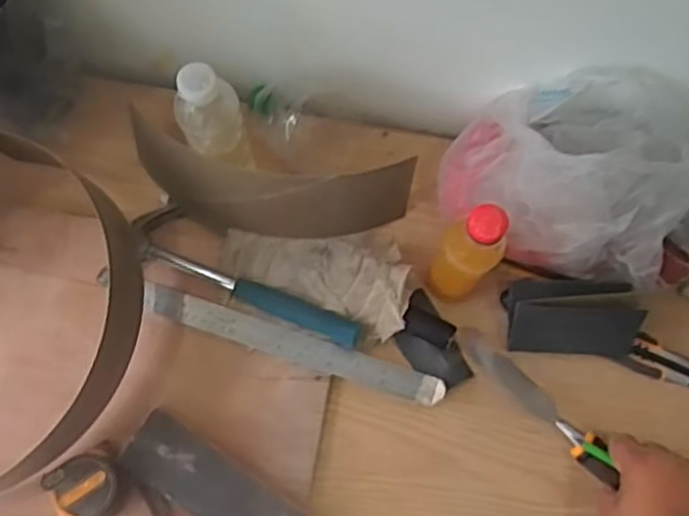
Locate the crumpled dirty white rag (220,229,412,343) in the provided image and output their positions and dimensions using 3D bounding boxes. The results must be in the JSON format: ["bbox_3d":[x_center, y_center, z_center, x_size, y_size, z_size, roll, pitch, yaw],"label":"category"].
[{"bbox_3d":[-0.023,0.002,0.682,0.189,0.030,0.089,23,73,6],"label":"crumpled dirty white rag"}]

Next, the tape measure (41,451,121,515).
[{"bbox_3d":[-0.227,0.202,0.613,0.054,0.035,0.055,0,72,-1],"label":"tape measure"}]

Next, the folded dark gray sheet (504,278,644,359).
[{"bbox_3d":[0.216,0.053,0.656,0.121,0.067,0.071,4,72,0],"label":"folded dark gray sheet"}]

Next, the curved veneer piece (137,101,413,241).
[{"bbox_3d":[-0.076,-0.073,0.678,0.275,0.070,0.082,9,73,2],"label":"curved veneer piece"}]

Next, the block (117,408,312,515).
[{"bbox_3d":[-0.114,0.208,0.623,0.175,0.027,0.058,32,75,9],"label":"block"}]

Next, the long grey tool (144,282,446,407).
[{"bbox_3d":[-0.052,0.083,0.670,0.297,0.011,0.030,18,73,5],"label":"long grey tool"}]

